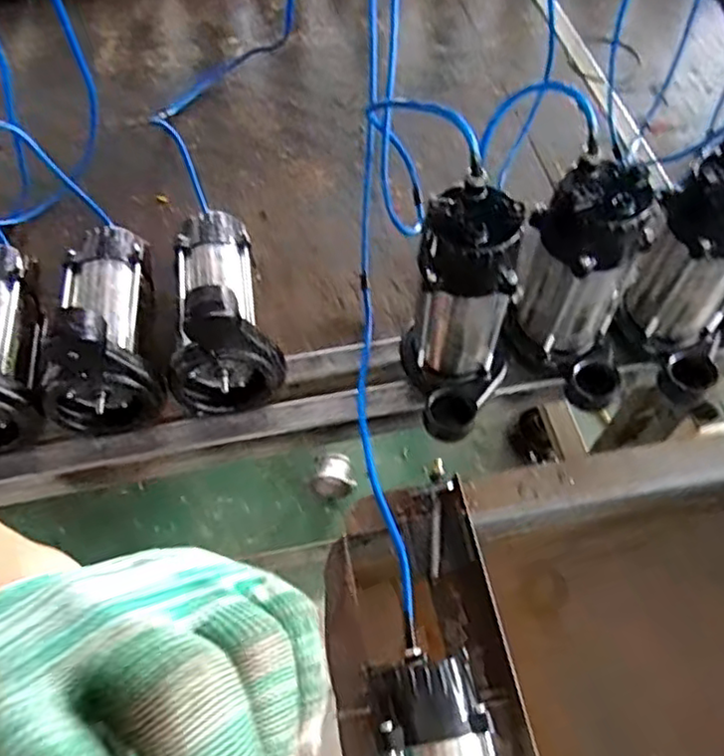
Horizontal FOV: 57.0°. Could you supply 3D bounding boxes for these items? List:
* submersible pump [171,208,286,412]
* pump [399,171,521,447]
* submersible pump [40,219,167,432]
[{"bbox_3d":[-0.170,-0.092,0.738,0.119,0.169,0.230,-15,60,-8],"label":"submersible pump"},{"bbox_3d":[0.101,-0.060,0.676,0.115,0.240,0.161,15,60,9],"label":"pump"},{"bbox_3d":[-0.289,-0.073,0.726,0.115,0.165,0.226,-11,60,-6],"label":"submersible pump"}]

